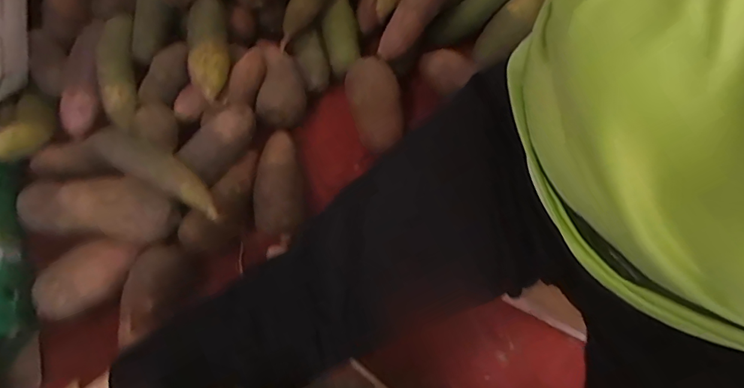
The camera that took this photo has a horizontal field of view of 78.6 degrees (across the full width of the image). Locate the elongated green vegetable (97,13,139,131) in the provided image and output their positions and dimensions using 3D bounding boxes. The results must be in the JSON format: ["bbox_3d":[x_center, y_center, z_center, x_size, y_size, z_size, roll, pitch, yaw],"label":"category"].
[{"bbox_3d":[-0.417,-0.199,0.746,0.056,0.055,0.190,-8,69,-1],"label":"elongated green vegetable"}]

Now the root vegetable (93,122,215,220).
[{"bbox_3d":[-0.316,-0.036,0.665,0.250,0.047,0.058,27,73,11],"label":"root vegetable"}]

